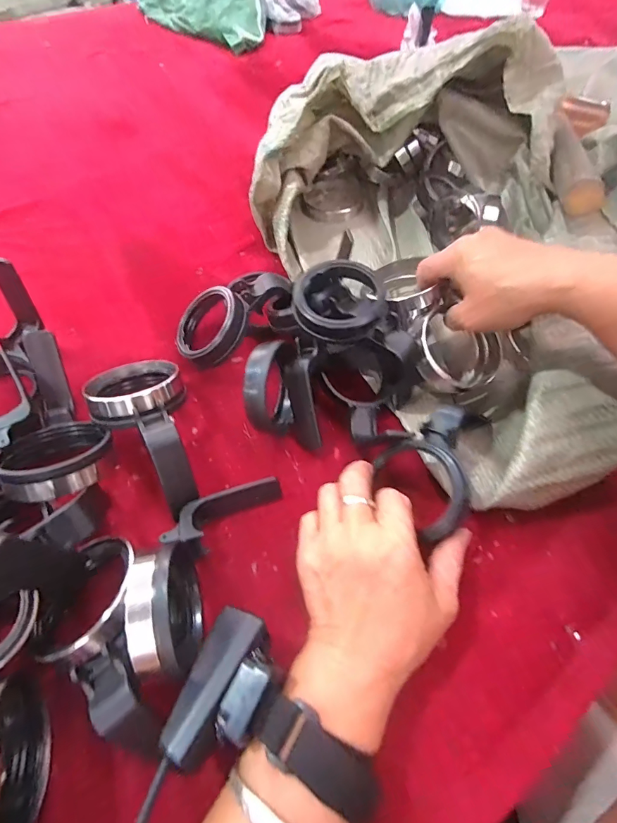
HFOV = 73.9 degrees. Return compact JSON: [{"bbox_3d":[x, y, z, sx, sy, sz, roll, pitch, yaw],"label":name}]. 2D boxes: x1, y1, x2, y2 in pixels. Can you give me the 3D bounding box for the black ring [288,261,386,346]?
[{"bbox_3d":[0.023,-0.085,0.317,0.068,0.014,0.069,1,82,-6],"label":"black ring"}]

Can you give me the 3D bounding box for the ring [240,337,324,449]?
[{"bbox_3d":[-0.021,-0.016,0.319,0.055,0.070,0.074,-3,57,-5],"label":"ring"}]

